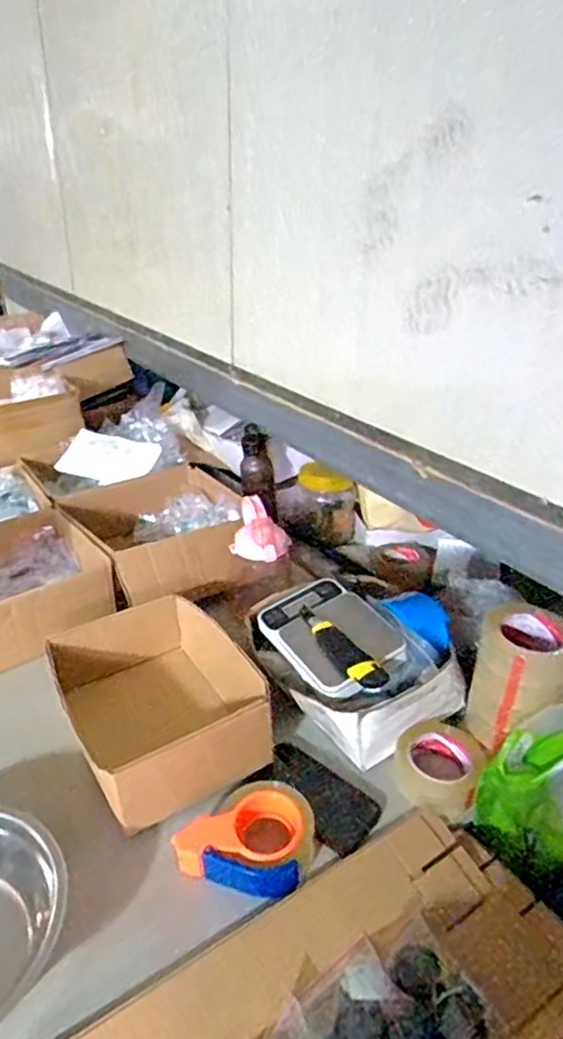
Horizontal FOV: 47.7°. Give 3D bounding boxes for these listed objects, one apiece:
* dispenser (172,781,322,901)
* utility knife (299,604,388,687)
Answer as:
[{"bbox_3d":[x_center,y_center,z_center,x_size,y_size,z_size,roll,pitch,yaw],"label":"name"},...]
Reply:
[{"bbox_3d":[-0.039,0.354,0.708,0.150,0.056,0.105,5,28,6],"label":"dispenser"},{"bbox_3d":[0.077,0.173,0.898,0.036,0.025,0.185,-15,32,-28],"label":"utility knife"}]

